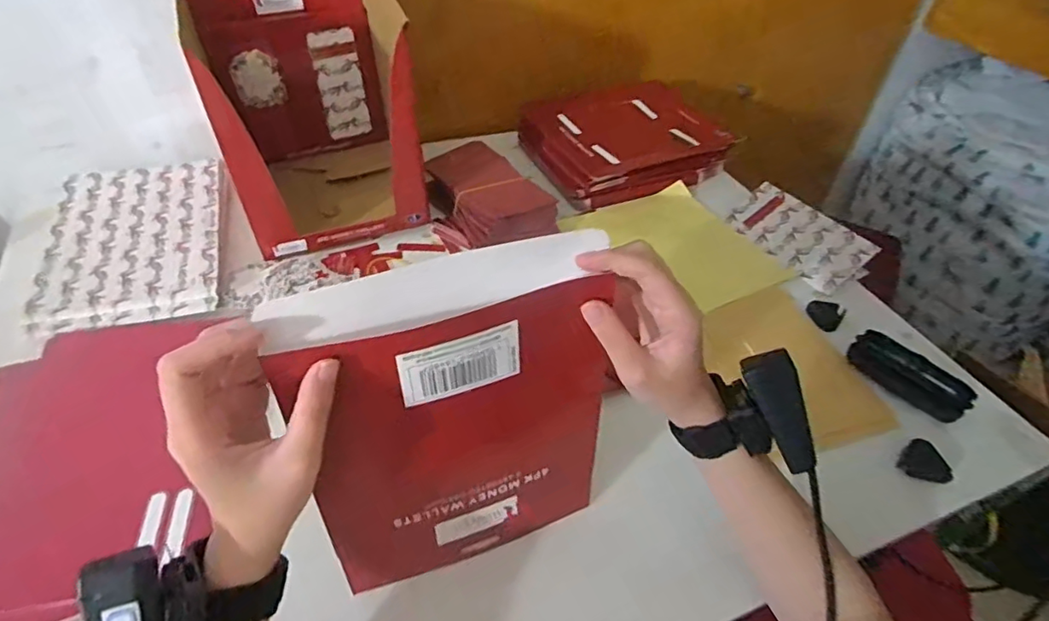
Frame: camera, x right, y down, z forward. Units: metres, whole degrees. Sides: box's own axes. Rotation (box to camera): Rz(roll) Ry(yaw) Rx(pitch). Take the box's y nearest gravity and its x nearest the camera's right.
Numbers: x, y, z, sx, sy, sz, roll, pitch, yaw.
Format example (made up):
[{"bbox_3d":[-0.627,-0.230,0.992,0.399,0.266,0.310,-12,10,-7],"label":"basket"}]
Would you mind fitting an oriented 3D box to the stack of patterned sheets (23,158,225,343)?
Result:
[{"bbox_3d":[-0.449,-0.090,0.658,0.177,0.023,0.283,-11,45,-15],"label":"stack of patterned sheets"}]

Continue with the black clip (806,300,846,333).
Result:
[{"bbox_3d":[0.344,0.003,0.649,0.038,0.015,0.043,32,51,27],"label":"black clip"}]

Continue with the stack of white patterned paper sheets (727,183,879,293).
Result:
[{"bbox_3d":[0.350,-0.097,0.730,0.080,0.010,0.180,-42,52,1],"label":"stack of white patterned paper sheets"}]

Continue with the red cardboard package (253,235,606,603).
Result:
[{"bbox_3d":[-0.038,0.077,0.367,0.189,0.239,0.032,-14,37,-15],"label":"red cardboard package"}]

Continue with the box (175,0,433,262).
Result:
[{"bbox_3d":[-0.251,-0.239,0.670,0.204,0.234,0.243,-17,47,-20],"label":"box"}]

